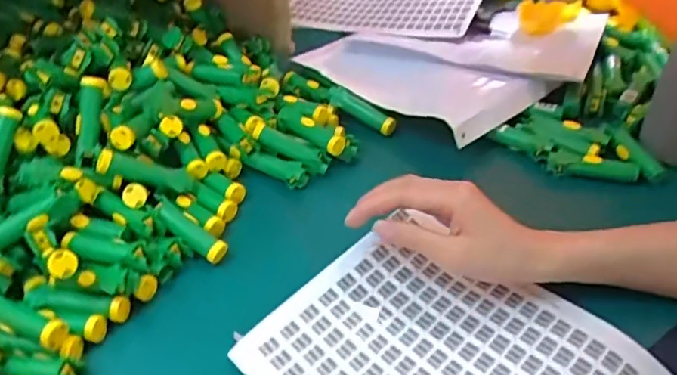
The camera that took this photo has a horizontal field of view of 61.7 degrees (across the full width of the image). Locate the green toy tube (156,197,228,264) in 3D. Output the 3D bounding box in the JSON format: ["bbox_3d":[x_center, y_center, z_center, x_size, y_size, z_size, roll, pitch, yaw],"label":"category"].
[{"bbox_3d":[-0.126,0.037,0.481,0.072,0.015,0.019,35,54,11],"label":"green toy tube"}]

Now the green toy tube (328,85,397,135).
[{"bbox_3d":[0.025,-0.083,0.615,0.089,0.026,0.019,24,50,28],"label":"green toy tube"}]

